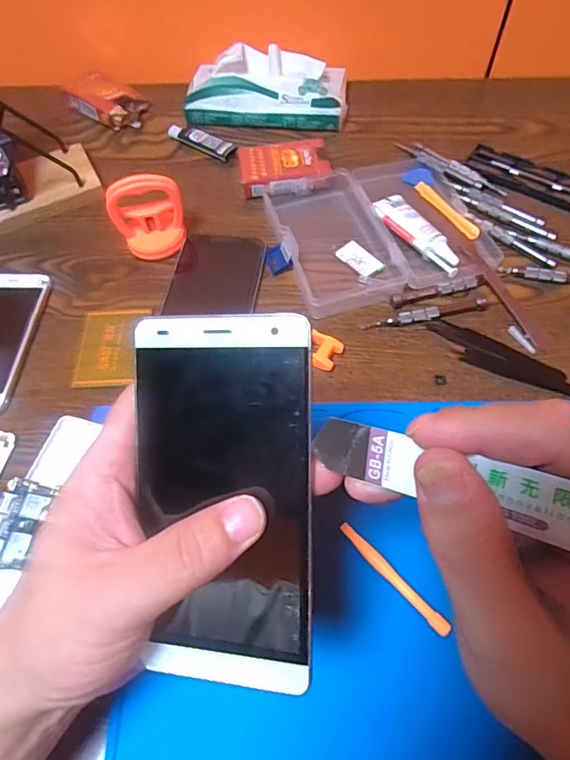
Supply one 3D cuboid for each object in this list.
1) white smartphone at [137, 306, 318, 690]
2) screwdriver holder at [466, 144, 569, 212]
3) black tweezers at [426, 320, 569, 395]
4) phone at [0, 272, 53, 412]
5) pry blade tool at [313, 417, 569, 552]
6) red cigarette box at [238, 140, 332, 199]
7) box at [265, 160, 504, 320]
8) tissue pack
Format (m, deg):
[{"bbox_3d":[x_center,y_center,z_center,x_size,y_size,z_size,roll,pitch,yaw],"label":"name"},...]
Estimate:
[{"bbox_3d":[-0.023,0.046,0.187,0.069,0.010,0.138,0,92,13],"label":"white smartphone"},{"bbox_3d":[0.242,-0.196,0.471,0.125,0.007,0.048,26,65,16],"label":"screwdriver holder"},{"bbox_3d":[0.173,-0.013,0.371,0.130,0.007,0.028,25,64,15],"label":"black tweezers"},{"bbox_3d":[-0.242,-0.036,0.398,0.064,0.008,0.132,1,60,3],"label":"phone"},{"bbox_3d":[0.060,0.033,0.141,0.116,0.019,0.004,13,15,33],"label":"pry blade tool"},{"bbox_3d":[-0.001,-0.212,0.481,0.085,0.022,0.056,-9,60,-3],"label":"red cigarette box"},{"bbox_3d":[0.083,-0.140,0.437,0.175,0.020,0.159,-16,61,-7],"label":"box"},{"bbox_3d":[-0.019,-0.319,0.529,0.173,0.049,0.080,6,61,6],"label":"tissue pack"}]

